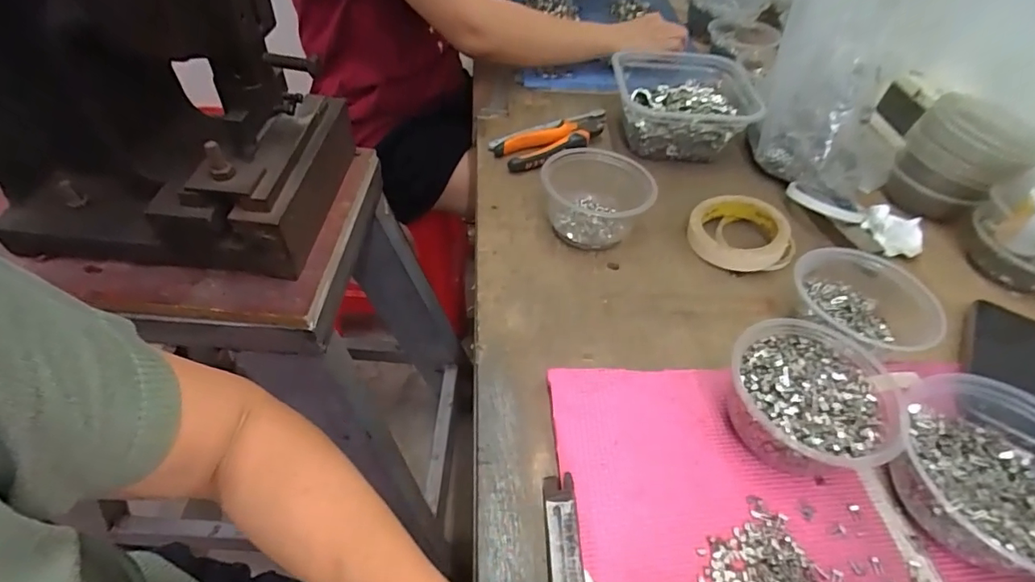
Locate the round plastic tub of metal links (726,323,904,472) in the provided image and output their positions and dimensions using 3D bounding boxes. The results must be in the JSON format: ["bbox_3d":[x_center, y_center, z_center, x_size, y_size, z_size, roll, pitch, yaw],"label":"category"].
[{"bbox_3d":[0.223,0.078,0.390,0.137,0.055,0.114,-27,54,-25],"label":"round plastic tub of metal links"}]

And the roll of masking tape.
[{"bbox_3d":[0.236,-0.064,0.556,0.098,0.036,0.098,1,47,-1],"label":"roll of masking tape"}]

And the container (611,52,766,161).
[{"bbox_3d":[0.223,-0.249,0.683,0.183,0.062,0.172,2,47,0],"label":"container"}]

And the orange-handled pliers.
[{"bbox_3d":[0.055,-0.196,0.657,0.170,0.022,0.064,-25,53,-23],"label":"orange-handled pliers"}]

